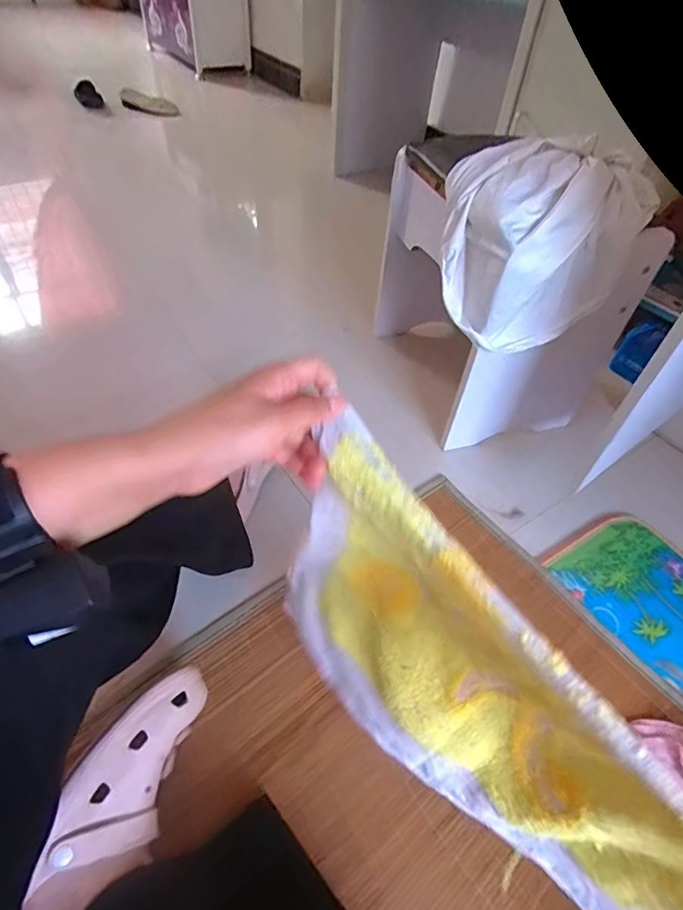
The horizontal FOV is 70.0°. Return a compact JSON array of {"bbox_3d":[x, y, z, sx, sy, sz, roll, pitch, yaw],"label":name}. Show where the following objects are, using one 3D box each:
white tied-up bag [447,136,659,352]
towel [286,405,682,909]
[{"bbox_3d":[0.246,-0.280,0.659,0.205,0.201,0.178,-7,49,-10],"label":"white tied-up bag"},{"bbox_3d":[0.110,0.188,0.343,0.074,0.310,0.372,-33,58,-28],"label":"towel"}]

